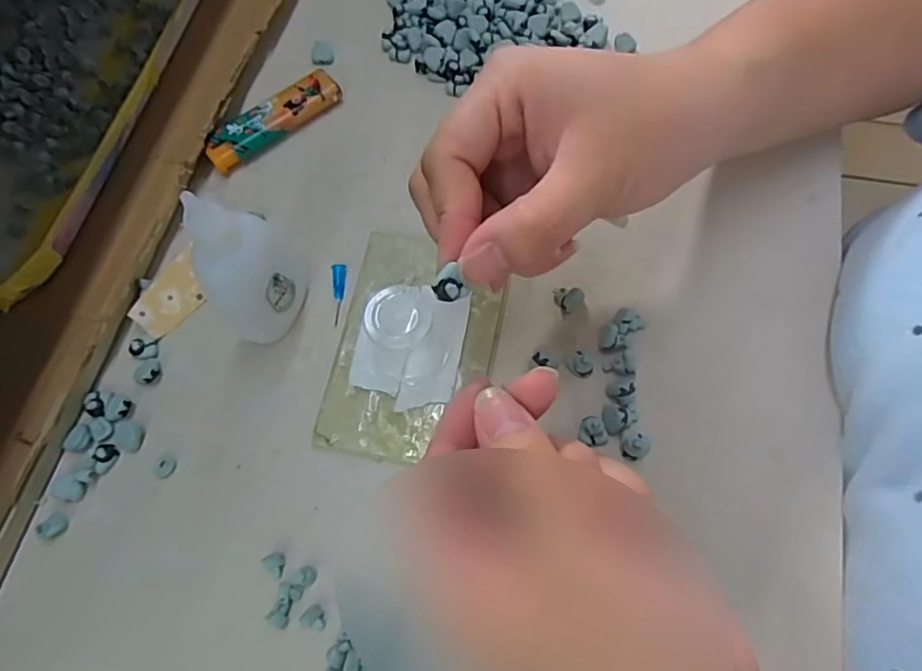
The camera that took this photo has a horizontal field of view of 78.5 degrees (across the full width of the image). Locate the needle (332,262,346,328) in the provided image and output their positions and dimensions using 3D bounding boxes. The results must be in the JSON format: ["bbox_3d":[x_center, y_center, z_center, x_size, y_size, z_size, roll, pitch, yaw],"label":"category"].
[{"bbox_3d":[-0.059,-0.020,0.271,0.006,0.005,0.030,0,71,2],"label":"needle"}]

